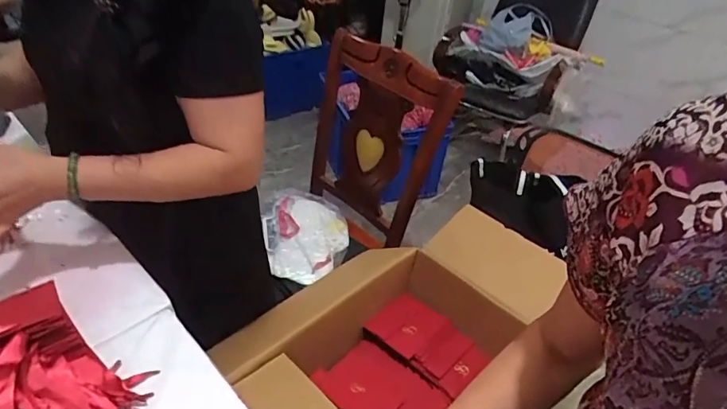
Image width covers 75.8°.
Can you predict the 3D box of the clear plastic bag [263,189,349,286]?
[{"bbox_3d":[-0.159,0.073,1.278,0.233,0.039,0.341,-9,42,-15],"label":"clear plastic bag"}]

